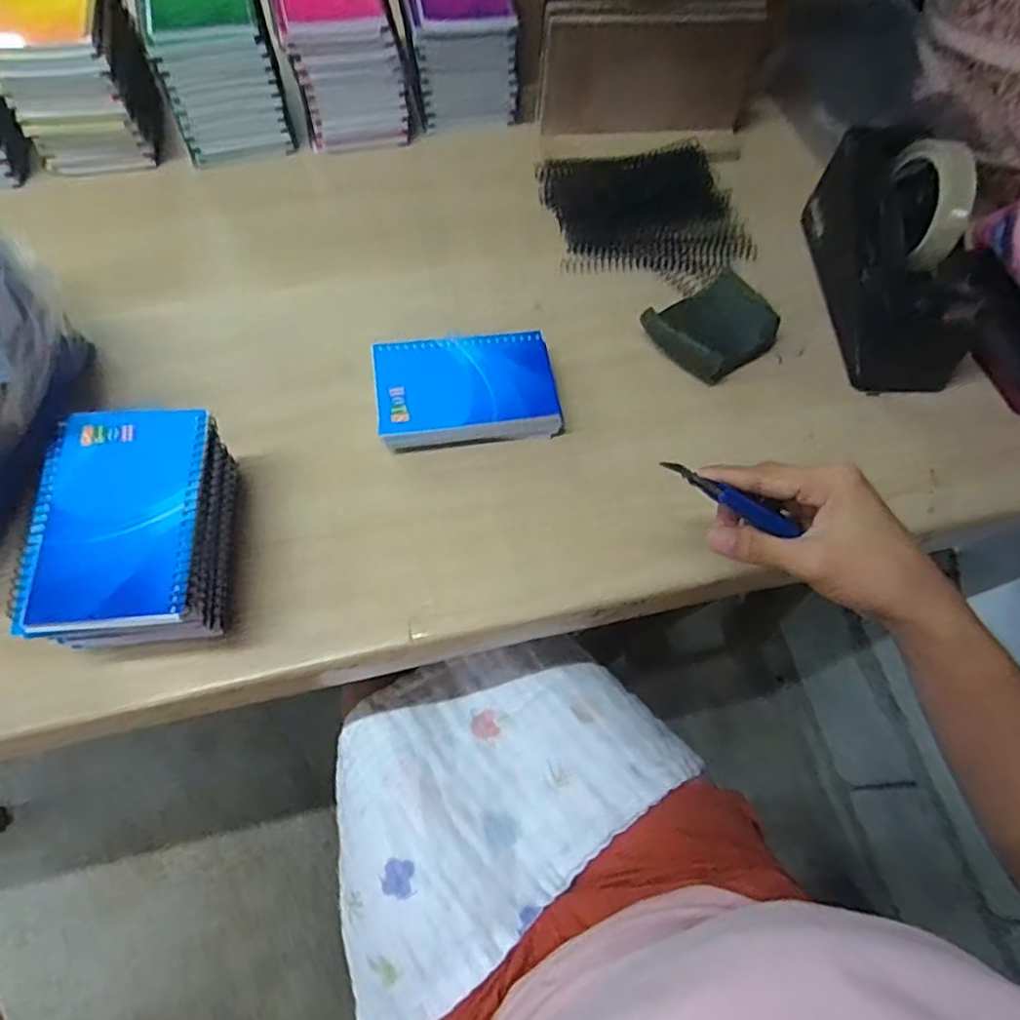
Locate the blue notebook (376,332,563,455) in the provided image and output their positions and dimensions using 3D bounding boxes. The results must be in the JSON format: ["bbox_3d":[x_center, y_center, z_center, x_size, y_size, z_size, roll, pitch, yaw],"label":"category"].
[{"bbox_3d":[-0.032,-0.089,0.487,0.129,0.028,0.087,-7,65,-5],"label":"blue notebook"}]

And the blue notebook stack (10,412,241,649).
[{"bbox_3d":[-0.223,0.017,0.397,0.092,0.082,0.137,-3,65,-4],"label":"blue notebook stack"}]

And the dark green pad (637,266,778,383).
[{"bbox_3d":[0.162,-0.145,0.520,0.089,0.029,0.072,-32,70,-16],"label":"dark green pad"}]

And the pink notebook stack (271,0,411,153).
[{"bbox_3d":[-0.155,-0.420,0.593,0.097,0.124,0.132,-13,66,-8],"label":"pink notebook stack"}]

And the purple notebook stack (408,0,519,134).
[{"bbox_3d":[-0.047,-0.429,0.602,0.096,0.123,0.126,-9,65,-6],"label":"purple notebook stack"}]

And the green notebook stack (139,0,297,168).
[{"bbox_3d":[-0.260,-0.406,0.585,0.099,0.121,0.136,-12,66,-8],"label":"green notebook stack"}]

